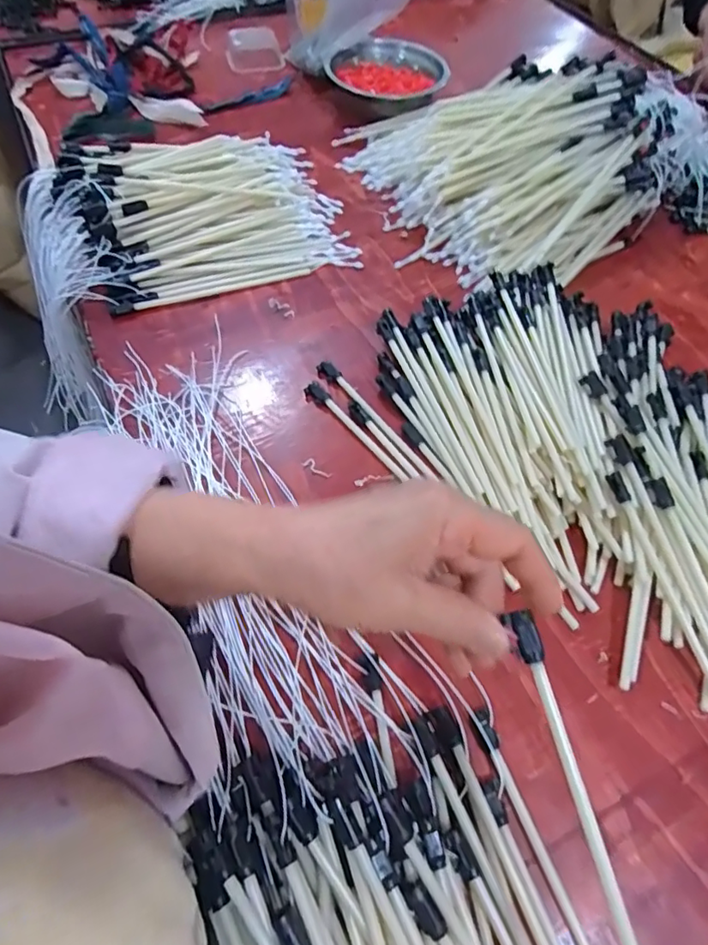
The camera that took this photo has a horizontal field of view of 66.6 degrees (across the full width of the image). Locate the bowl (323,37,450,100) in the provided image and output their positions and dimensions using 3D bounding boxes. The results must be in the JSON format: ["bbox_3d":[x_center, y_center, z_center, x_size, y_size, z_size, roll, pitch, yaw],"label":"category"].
[{"bbox_3d":[0.044,-0.544,0.746,0.156,0.055,0.143,1,57,-1],"label":"bowl"}]

